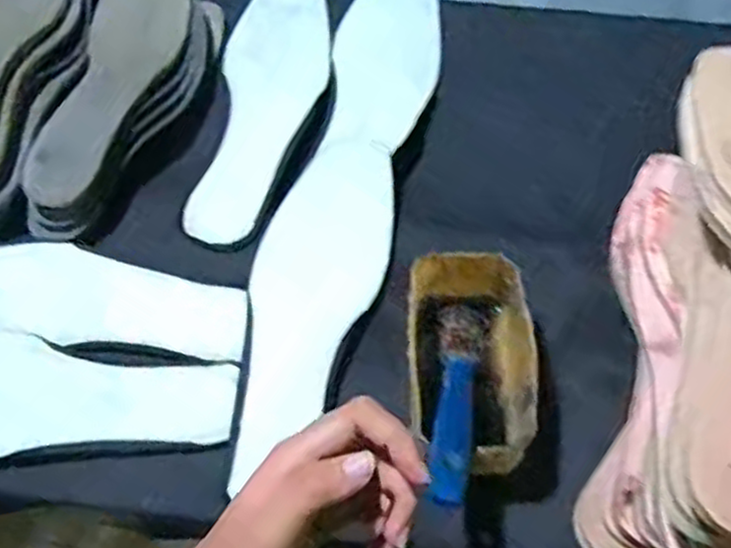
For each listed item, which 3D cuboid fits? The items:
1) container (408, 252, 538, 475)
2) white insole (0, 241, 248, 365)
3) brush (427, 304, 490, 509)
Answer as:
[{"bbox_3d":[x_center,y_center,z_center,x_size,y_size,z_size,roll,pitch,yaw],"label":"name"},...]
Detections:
[{"bbox_3d":[0.063,0.058,0.469,0.078,0.058,0.131,0,63,1],"label":"container"},{"bbox_3d":[-0.209,0.015,0.531,0.258,0.012,0.069,5,69,11],"label":"white insole"},{"bbox_3d":[0.055,0.069,0.446,0.028,0.008,0.165,9,34,6],"label":"brush"}]

